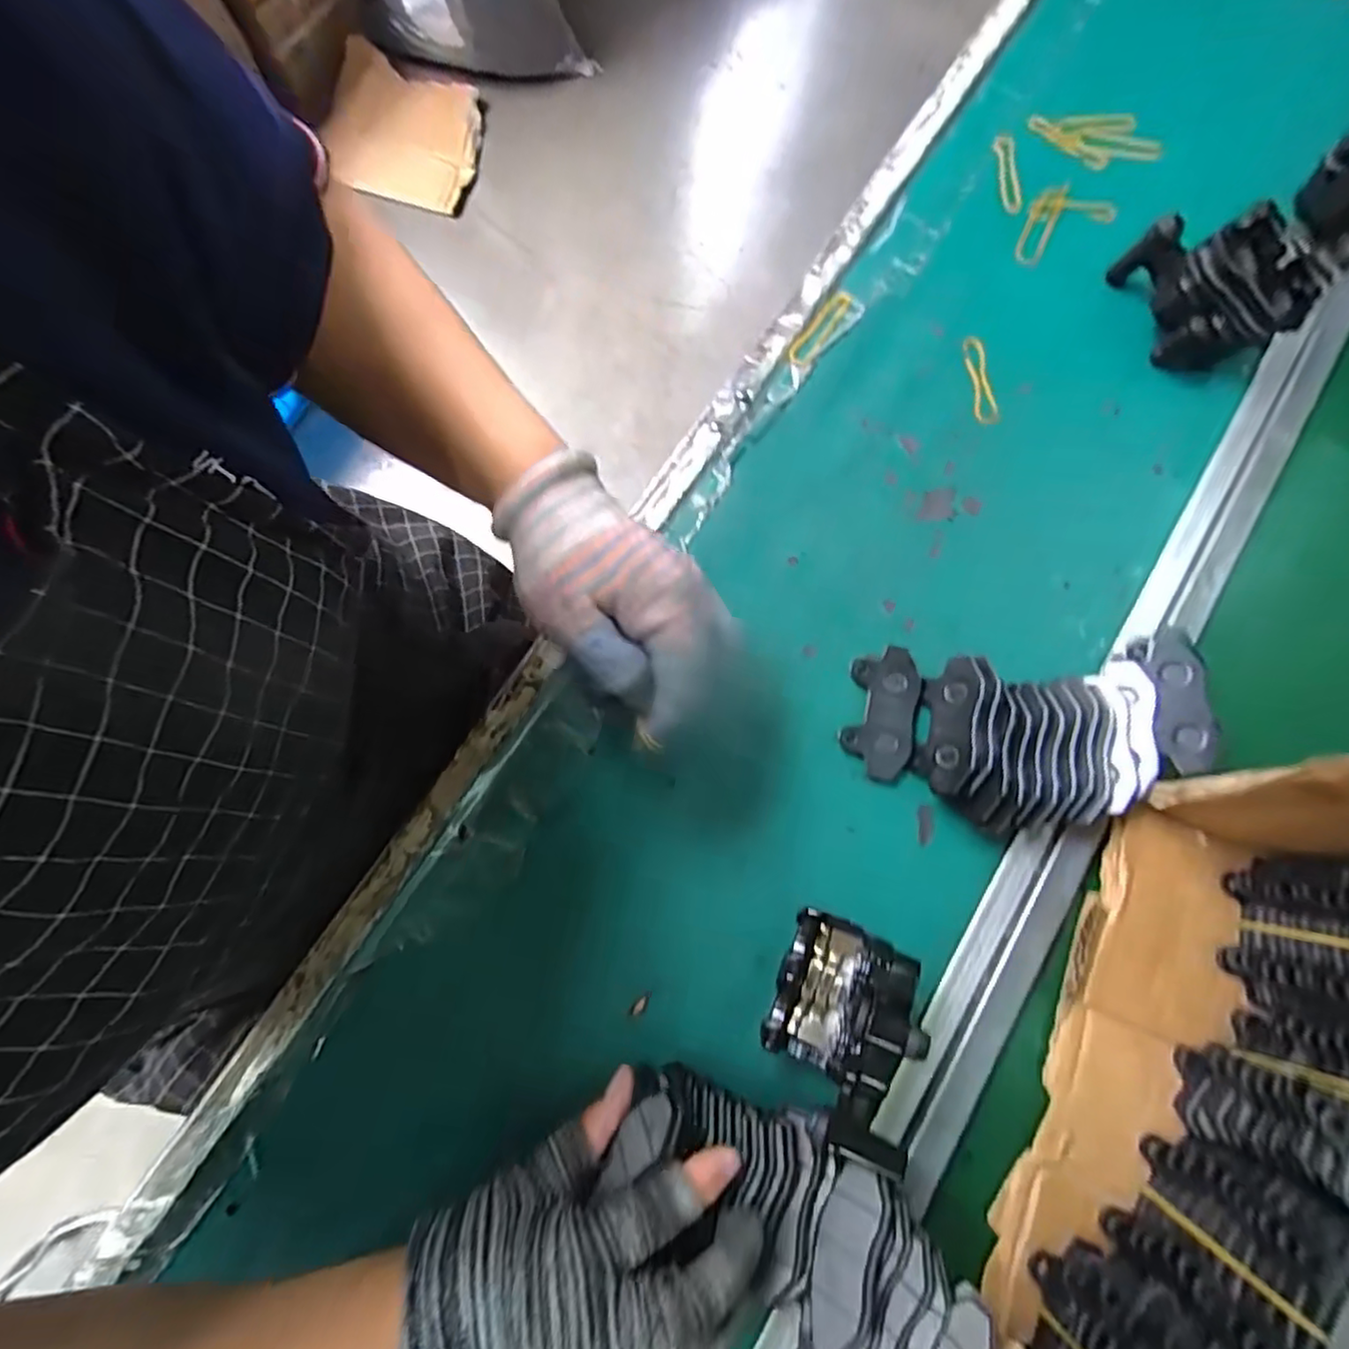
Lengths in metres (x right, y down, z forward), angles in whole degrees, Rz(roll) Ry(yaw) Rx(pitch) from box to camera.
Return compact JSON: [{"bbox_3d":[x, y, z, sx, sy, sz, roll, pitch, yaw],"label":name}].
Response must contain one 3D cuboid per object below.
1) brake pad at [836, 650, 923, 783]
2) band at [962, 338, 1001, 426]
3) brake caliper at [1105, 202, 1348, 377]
[{"bbox_3d":[0.116,0.020,0.361,0.038,0.010,0.073,14,78,1],"label":"brake pad"},{"bbox_3d":[0.195,-0.187,0.409,0.015,0.005,0.060,-5,78,-3],"label":"band"},{"bbox_3d":[0.331,-0.240,0.392,0.072,0.062,0.096,-27,80,-7],"label":"brake caliper"}]

